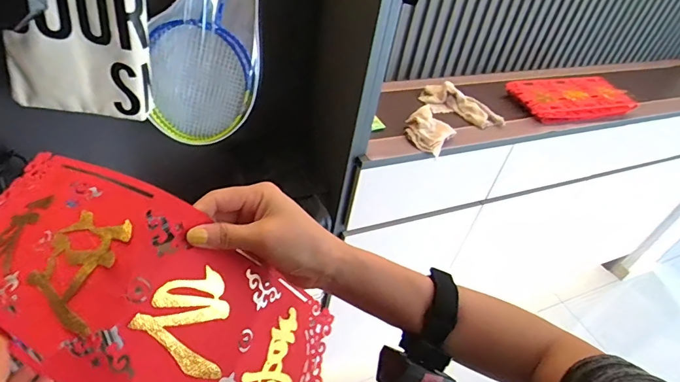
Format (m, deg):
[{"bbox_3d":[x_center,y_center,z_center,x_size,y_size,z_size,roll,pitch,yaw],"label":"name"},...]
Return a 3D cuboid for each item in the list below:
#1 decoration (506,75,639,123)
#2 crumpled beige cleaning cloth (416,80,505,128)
[{"bbox_3d":[0.606,-0.248,1.118,0.337,0.050,0.157,-10,41,-19],"label":"decoration"},{"bbox_3d":[0.285,-0.203,0.989,0.202,0.052,0.063,22,41,20],"label":"crumpled beige cleaning cloth"}]

